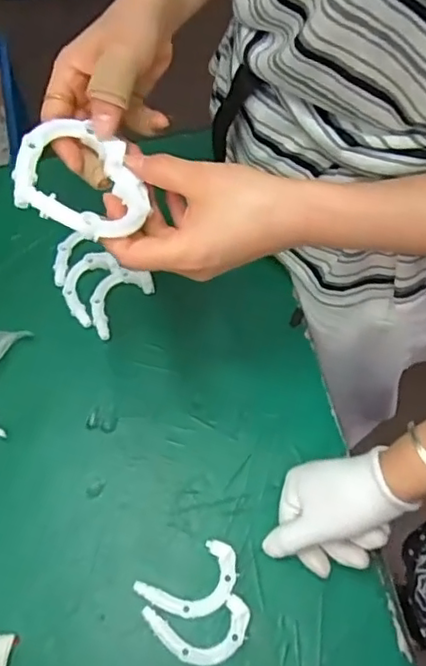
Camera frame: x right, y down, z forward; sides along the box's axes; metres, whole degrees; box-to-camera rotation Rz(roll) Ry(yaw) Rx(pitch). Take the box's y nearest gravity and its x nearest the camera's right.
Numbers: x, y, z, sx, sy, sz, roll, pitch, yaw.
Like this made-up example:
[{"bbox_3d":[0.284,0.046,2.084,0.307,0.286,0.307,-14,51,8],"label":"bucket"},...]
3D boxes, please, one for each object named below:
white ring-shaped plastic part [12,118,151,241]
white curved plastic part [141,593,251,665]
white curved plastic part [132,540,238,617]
[{"bbox_3d":[-0.085,-0.098,0.401,0.089,0.017,0.073,31,54,-5],"label":"white ring-shaped plastic part"},{"bbox_3d":[-0.012,0.240,0.501,0.084,0.010,0.046,-7,64,-5],"label":"white curved plastic part"},{"bbox_3d":[-0.017,0.208,0.513,0.083,0.015,0.047,-26,68,-14],"label":"white curved plastic part"}]

